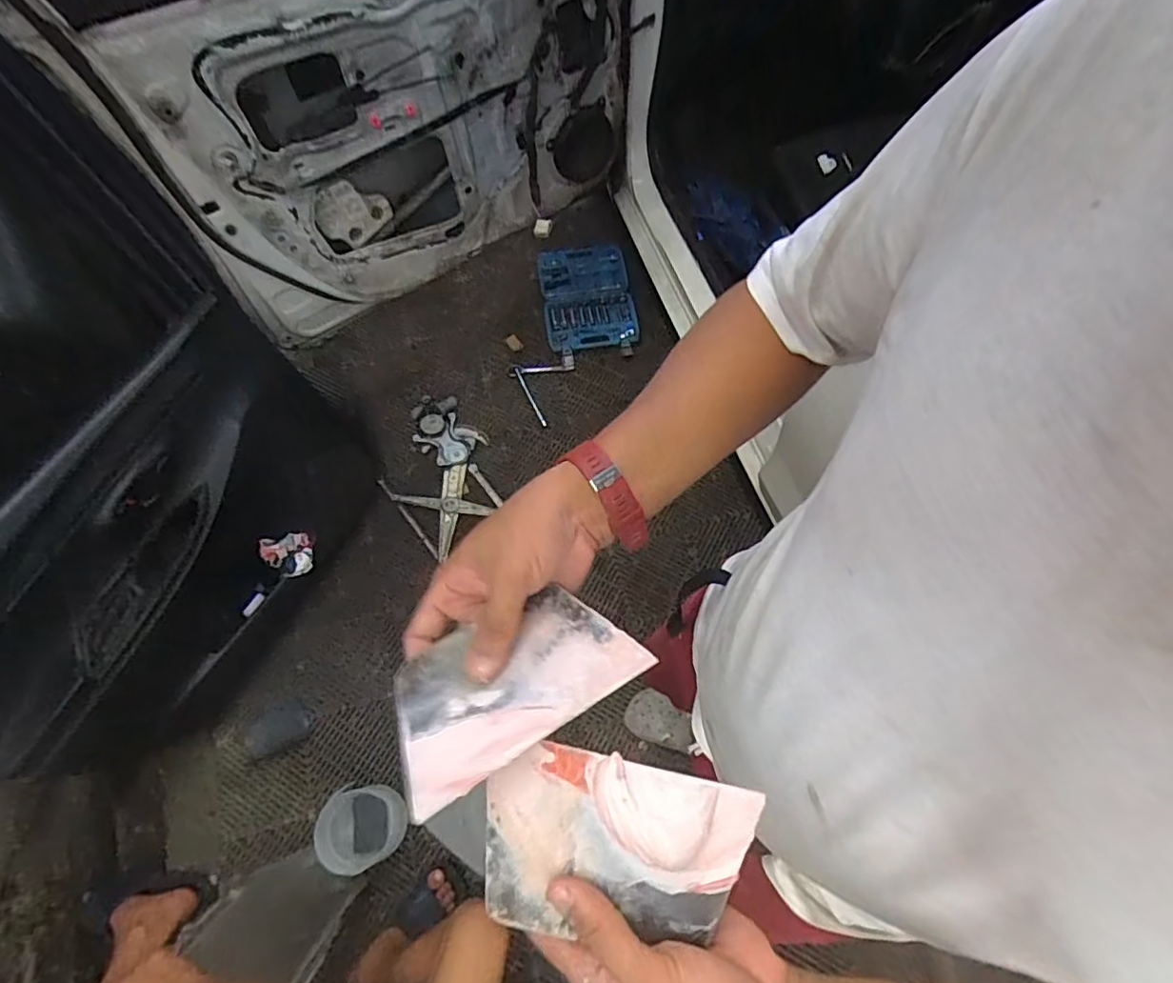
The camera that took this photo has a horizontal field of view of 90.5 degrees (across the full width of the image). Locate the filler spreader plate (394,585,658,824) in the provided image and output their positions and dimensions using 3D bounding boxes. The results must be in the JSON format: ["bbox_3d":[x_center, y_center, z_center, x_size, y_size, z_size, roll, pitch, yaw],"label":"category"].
[{"bbox_3d":[-0.047,0.107,0.342,0.139,0.004,0.096,-28,39,-18],"label":"filler spreader plate"}]

